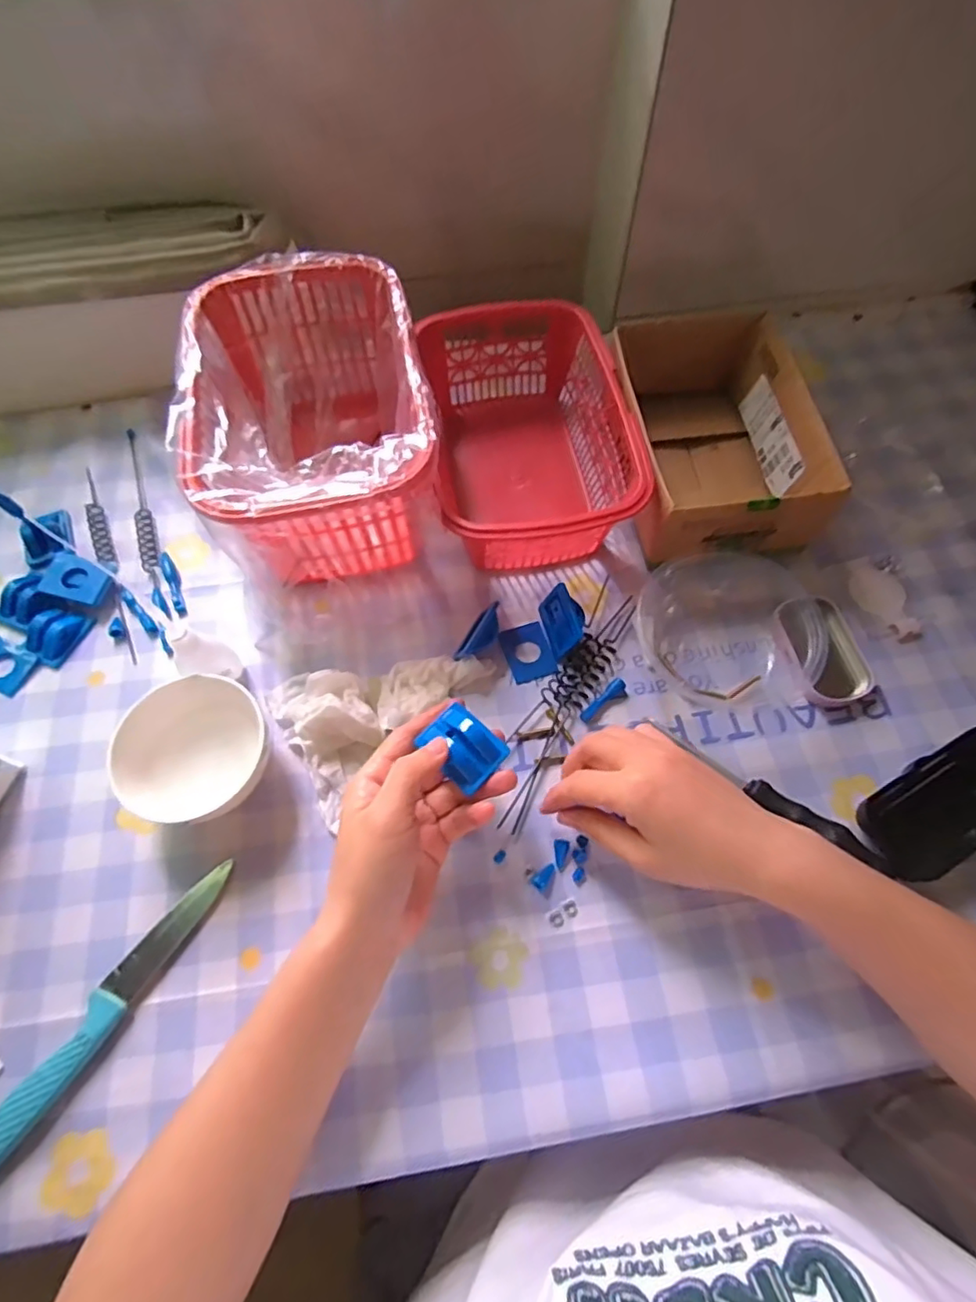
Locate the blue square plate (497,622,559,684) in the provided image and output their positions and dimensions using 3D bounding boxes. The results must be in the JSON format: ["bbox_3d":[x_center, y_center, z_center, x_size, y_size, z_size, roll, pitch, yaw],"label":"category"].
[{"bbox_3d":[0.028,0.001,0.425,0.032,0.004,0.043,-17,66,-6],"label":"blue square plate"}]

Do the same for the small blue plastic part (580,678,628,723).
[{"bbox_3d":[0.079,0.033,0.405,0.038,0.005,0.013,-36,69,-14],"label":"small blue plastic part"}]

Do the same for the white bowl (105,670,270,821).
[{"bbox_3d":[-0.181,0.061,0.374,0.094,0.045,0.087,39,72,17],"label":"white bowl"}]

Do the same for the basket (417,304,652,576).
[{"bbox_3d":[0.030,-0.161,0.457,0.138,0.078,0.206,-8,65,-2],"label":"basket"}]

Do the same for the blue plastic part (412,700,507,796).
[{"bbox_3d":[-0.014,0.052,0.329,0.043,0.011,0.034,40,72,18],"label":"blue plastic part"}]

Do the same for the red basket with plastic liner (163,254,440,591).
[{"bbox_3d":[-0.119,-0.160,0.437,0.155,0.116,0.224,-8,65,-2],"label":"red basket with plastic liner"}]

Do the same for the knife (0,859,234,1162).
[{"bbox_3d":[-0.210,0.195,0.326,0.022,0.016,0.179,30,69,14],"label":"knife"}]

